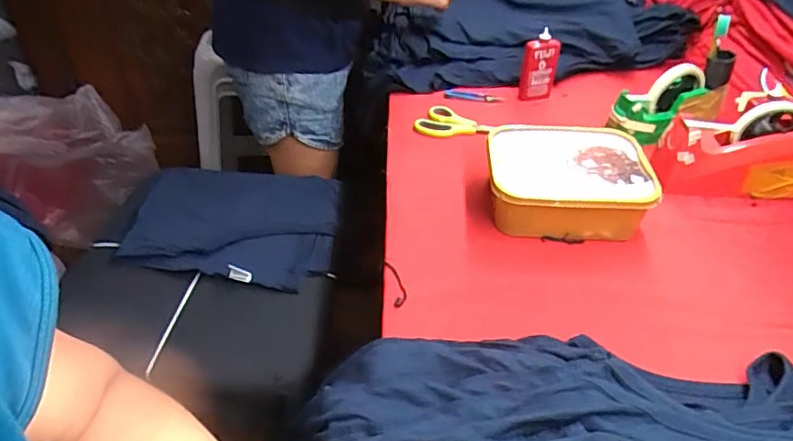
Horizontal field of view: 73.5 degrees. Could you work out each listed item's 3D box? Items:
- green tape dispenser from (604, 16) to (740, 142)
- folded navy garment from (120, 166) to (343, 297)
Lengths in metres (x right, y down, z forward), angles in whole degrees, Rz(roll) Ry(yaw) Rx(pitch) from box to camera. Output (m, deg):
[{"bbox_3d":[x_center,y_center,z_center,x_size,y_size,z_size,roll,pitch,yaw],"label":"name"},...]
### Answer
[{"bbox_3d":[0.432,-0.202,0.815,0.217,0.128,0.070,-30,47,-3],"label":"green tape dispenser"},{"bbox_3d":[-0.265,-0.004,0.887,0.325,0.050,0.255,3,40,-3],"label":"folded navy garment"}]

